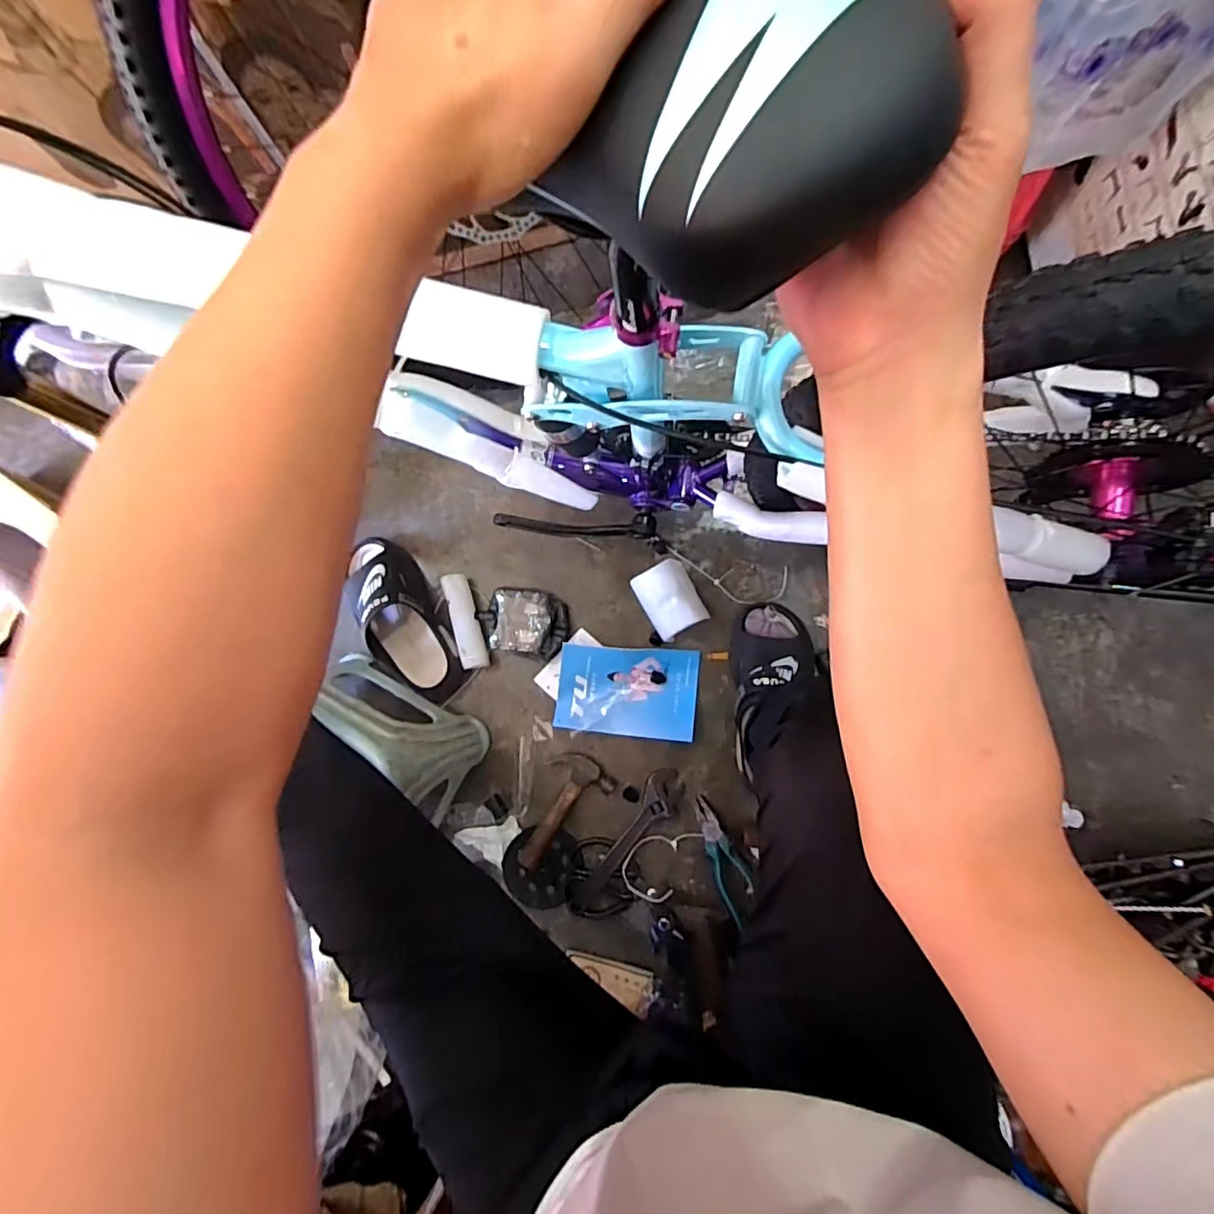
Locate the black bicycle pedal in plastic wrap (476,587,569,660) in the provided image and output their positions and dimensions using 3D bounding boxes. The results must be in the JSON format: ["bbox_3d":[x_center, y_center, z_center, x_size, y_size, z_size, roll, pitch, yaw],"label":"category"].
[{"bbox_3d":[-0.128,0.023,0.875,0.136,0.046,0.102,12,86,6],"label":"black bicycle pedal in plastic wrap"}]

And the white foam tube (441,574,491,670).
[{"bbox_3d":[-0.218,0.020,0.885,0.041,0.029,0.149,-17,84,3],"label":"white foam tube"}]

